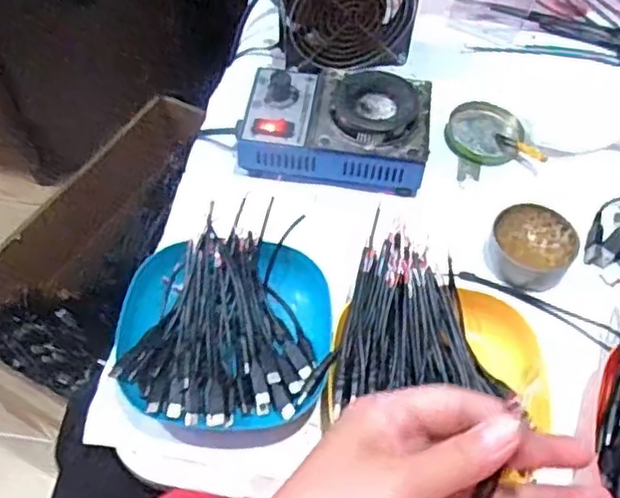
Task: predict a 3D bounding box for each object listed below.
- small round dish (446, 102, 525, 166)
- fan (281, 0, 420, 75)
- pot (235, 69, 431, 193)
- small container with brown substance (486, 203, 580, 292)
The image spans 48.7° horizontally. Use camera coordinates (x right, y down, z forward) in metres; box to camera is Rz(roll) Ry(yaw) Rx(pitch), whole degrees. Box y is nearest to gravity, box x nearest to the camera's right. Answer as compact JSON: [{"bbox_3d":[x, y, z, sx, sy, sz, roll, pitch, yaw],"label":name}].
[{"bbox_3d":[0.152,-0.101,0.599,0.065,0.011,0.063,16,57,9],"label":"small round dish"},{"bbox_3d":[0.035,-0.214,0.605,0.117,0.108,0.034,-8,57,-7],"label":"fan"},{"bbox_3d":[0.021,-0.104,0.561,0.150,0.061,0.097,7,56,3],"label":"pot"},{"bbox_3d":[0.167,-0.002,0.518,0.061,0.025,0.057,1,56,-1],"label":"small container with brown substance"}]

